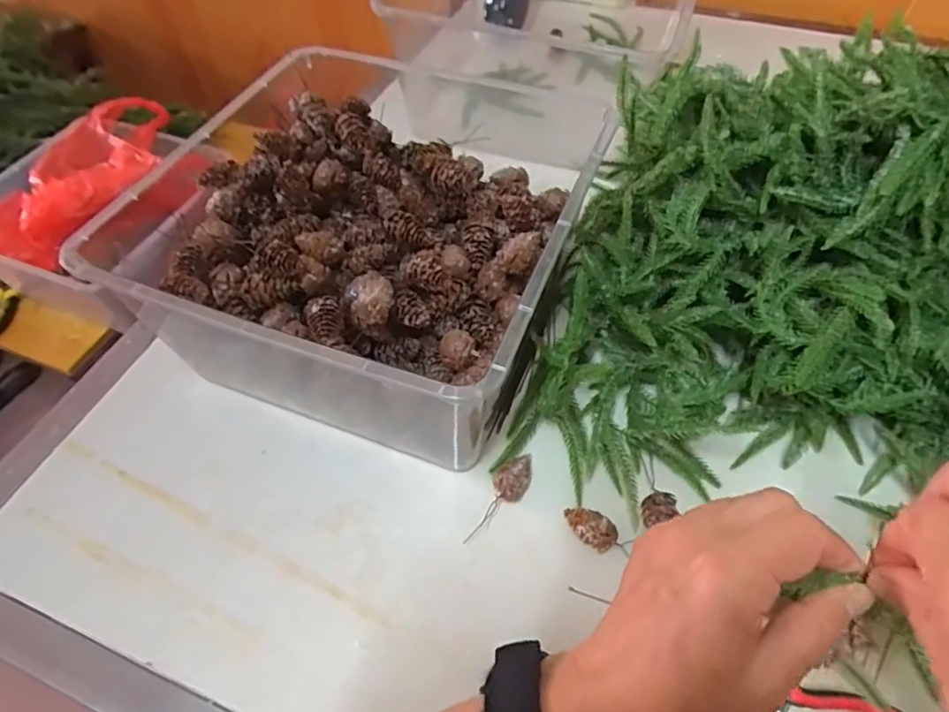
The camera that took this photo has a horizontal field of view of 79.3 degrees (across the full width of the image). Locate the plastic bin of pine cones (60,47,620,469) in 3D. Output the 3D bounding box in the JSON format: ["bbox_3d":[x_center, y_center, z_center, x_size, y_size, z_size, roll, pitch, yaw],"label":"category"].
[{"bbox_3d":[-0.077,-0.079,0.455,0.296,0.144,0.279,18,57,14],"label":"plastic bin of pine cones"}]

